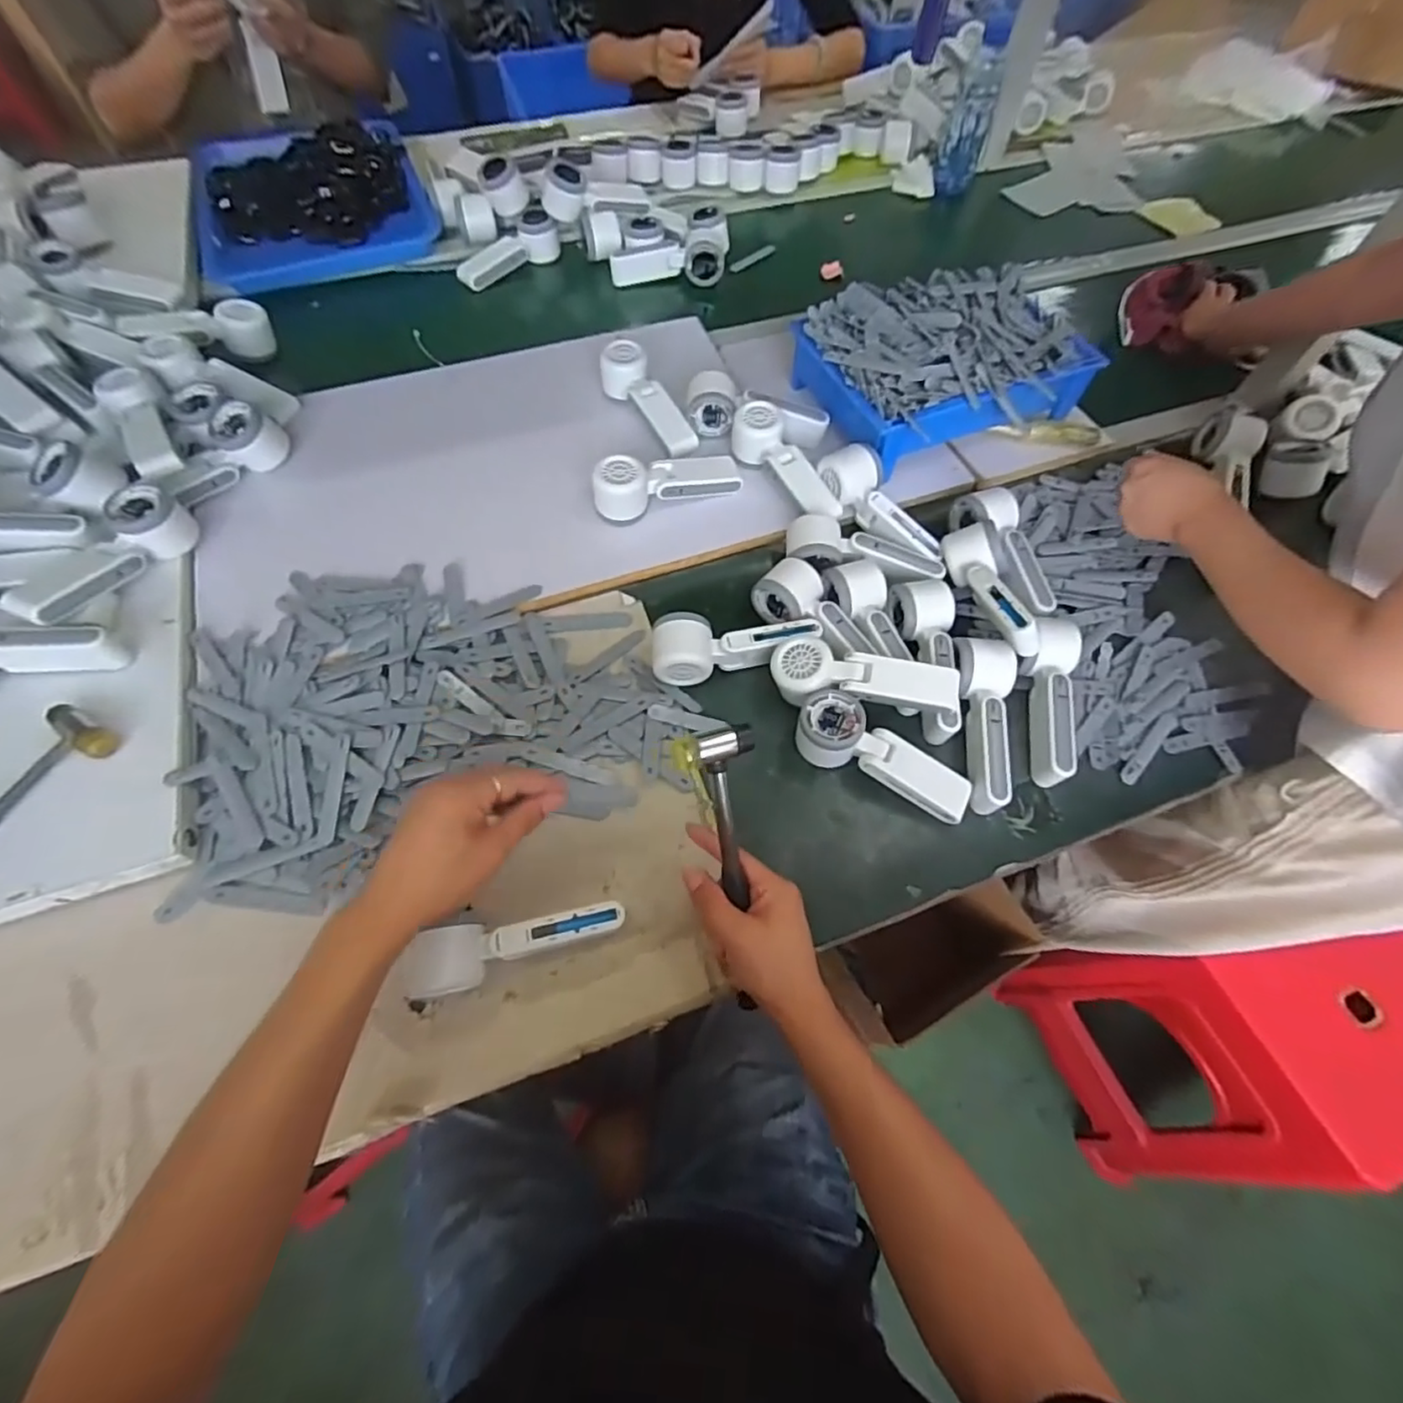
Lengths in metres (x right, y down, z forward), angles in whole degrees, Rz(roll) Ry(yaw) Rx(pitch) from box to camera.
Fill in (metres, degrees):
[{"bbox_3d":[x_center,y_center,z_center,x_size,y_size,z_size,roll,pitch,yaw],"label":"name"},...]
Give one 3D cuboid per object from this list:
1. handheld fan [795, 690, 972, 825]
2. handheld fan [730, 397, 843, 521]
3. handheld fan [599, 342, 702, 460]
[{"bbox_3d":[0.168,0.051,0.583,0.166,0.053,0.055,25,64,11],"label":"handheld fan"},{"bbox_3d":[0.096,-0.272,0.712,0.052,0.045,0.163,-31,67,-17],"label":"handheld fan"},{"bbox_3d":[-0.062,-0.361,0.766,0.055,0.045,0.165,-33,79,-18],"label":"handheld fan"}]

